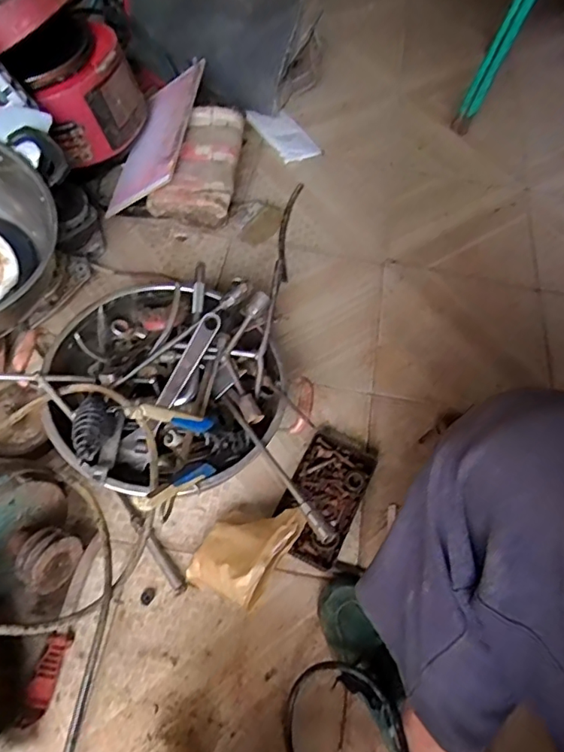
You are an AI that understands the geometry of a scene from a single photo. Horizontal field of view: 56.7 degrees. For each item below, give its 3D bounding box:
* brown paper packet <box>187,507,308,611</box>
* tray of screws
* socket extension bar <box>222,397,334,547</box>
[{"bbox_3d":[-0.044,0.217,0.646,0.121,0.166,0.050,-45,111,-30],"label":"brown paper packet"},{"bbox_3d":[0.061,0.173,0.764,0.104,0.036,0.198,25,60,11],"label":"tray of screws"},{"bbox_3d":[-0.014,0.105,0.649,0.013,0.020,0.253,-25,48,-19],"label":"socket extension bar"}]

